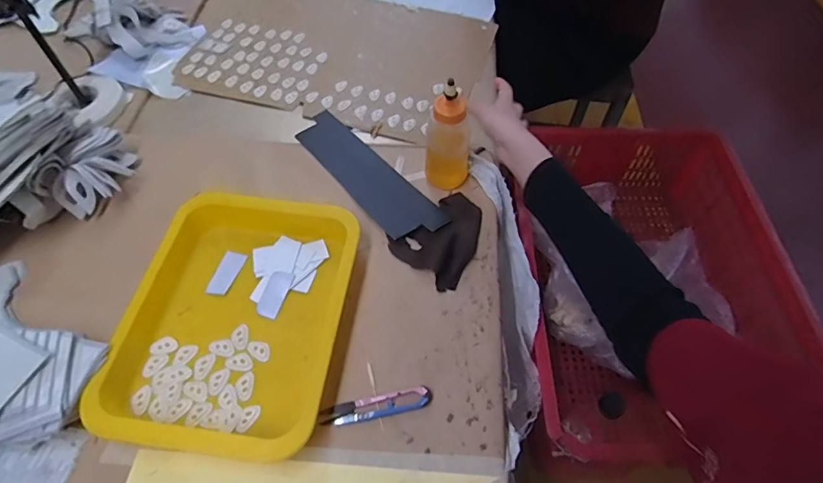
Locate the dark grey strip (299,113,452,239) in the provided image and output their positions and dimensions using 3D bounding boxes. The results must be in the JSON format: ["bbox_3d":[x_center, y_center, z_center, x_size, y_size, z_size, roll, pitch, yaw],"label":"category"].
[{"bbox_3d":[-0.057,-0.086,0.603,0.068,0.007,0.242,-33,62,-20],"label":"dark grey strip"}]

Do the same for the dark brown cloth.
[{"bbox_3d":[0.043,-0.006,0.545,0.086,0.017,0.111,40,64,21],"label":"dark brown cloth"}]

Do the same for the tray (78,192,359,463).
[{"bbox_3d":[-0.170,0.071,0.474,0.196,0.041,0.257,8,57,3],"label":"tray"}]

